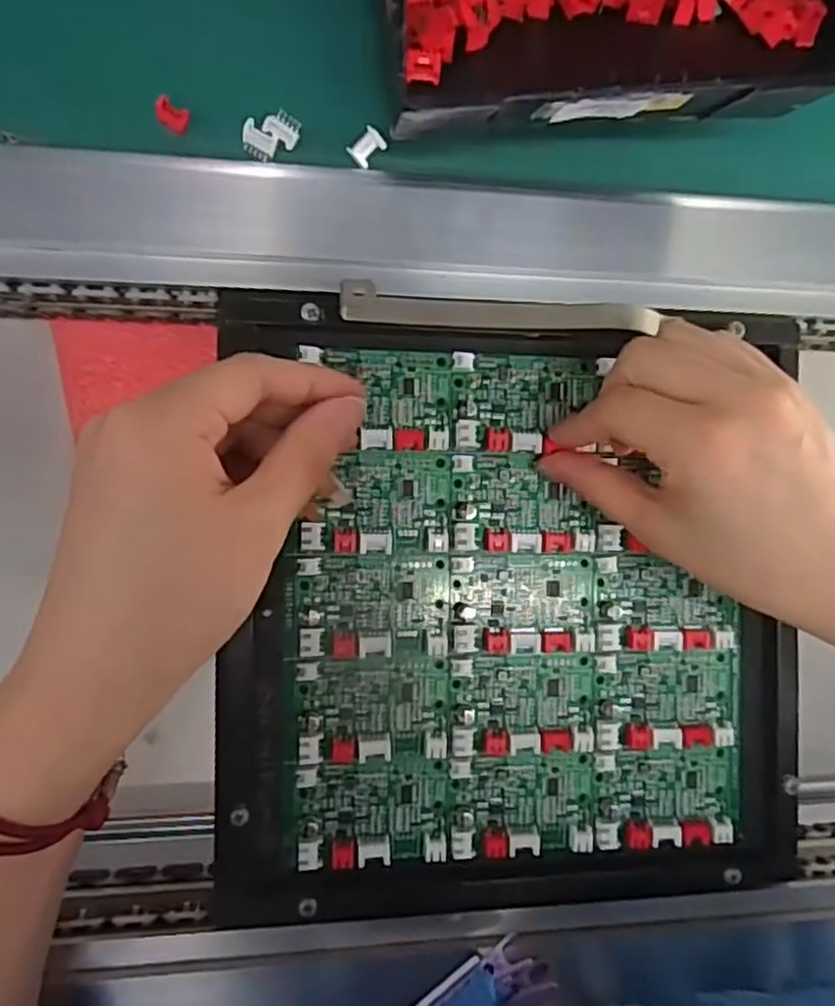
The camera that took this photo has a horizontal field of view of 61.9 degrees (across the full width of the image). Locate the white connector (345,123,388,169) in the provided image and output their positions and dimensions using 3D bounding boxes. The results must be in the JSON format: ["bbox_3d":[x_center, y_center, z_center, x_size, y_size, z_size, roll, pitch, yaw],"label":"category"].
[{"bbox_3d":[-0.019,-0.133,0.260,0.010,0.004,0.014,43,83,-6],"label":"white connector"}]

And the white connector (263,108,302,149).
[{"bbox_3d":[-0.049,-0.137,0.254,0.012,0.006,0.011,24,85,-8],"label":"white connector"}]

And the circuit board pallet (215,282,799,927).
[{"bbox_3d":[0.039,0.040,0.273,0.223,0.015,0.229,0,92,-7],"label":"circuit board pallet"}]

